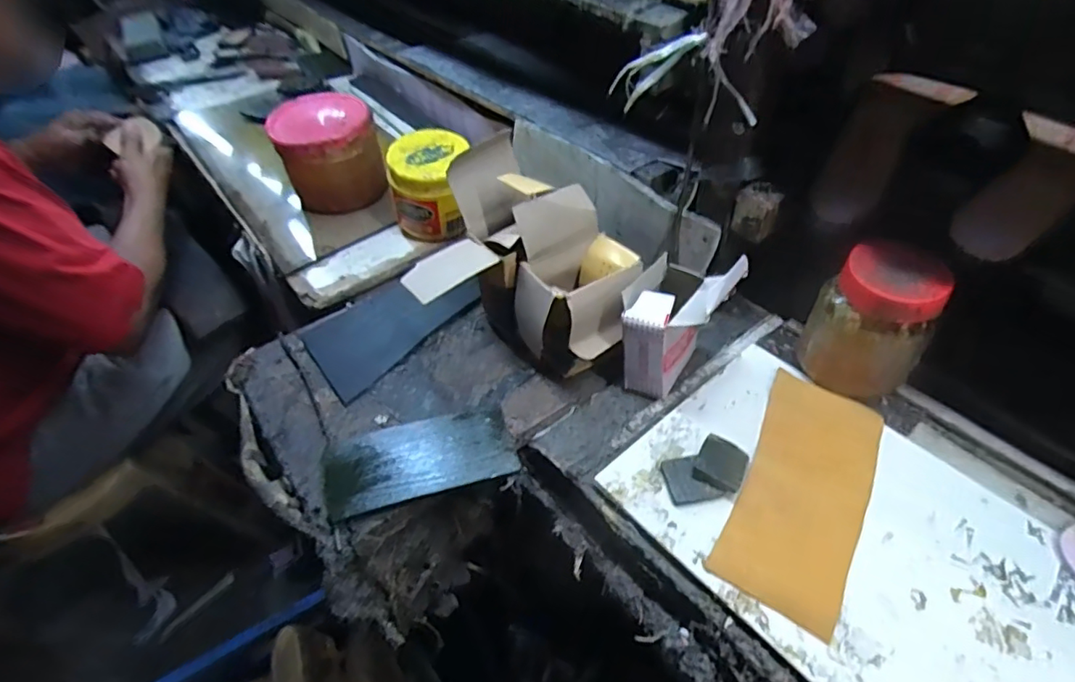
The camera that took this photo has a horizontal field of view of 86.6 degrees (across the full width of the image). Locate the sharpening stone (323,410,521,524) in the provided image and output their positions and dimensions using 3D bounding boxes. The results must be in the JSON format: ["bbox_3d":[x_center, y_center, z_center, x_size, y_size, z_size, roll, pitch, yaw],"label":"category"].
[{"bbox_3d":[-0.094,0.092,0.455,0.146,0.016,0.075,-16,49,-9],"label":"sharpening stone"}]

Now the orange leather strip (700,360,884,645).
[{"bbox_3d":[0.195,0.104,0.415,0.082,0.007,0.190,21,54,22],"label":"orange leather strip"}]

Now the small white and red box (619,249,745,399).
[{"bbox_3d":[0.112,-0.016,0.464,0.069,0.110,0.083,30,58,28],"label":"small white and red box"}]

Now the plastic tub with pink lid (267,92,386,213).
[{"bbox_3d":[-0.249,-0.228,0.691,0.109,0.113,0.116,-3,48,3],"label":"plastic tub with pink lid"}]

